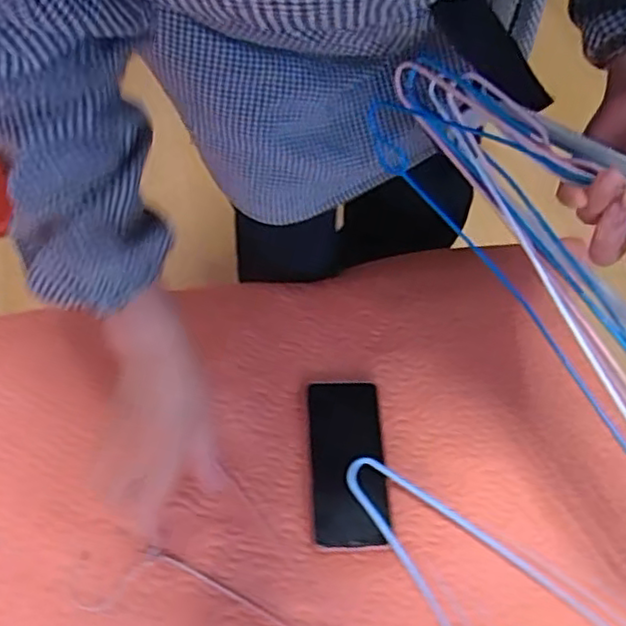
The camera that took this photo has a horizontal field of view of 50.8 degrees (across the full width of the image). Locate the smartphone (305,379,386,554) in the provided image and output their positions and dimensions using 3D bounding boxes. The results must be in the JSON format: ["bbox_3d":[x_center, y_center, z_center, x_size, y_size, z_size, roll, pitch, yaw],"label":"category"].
[{"bbox_3d":[0.031,0.137,0.620,0.070,0.015,0.160,-2,60,-2],"label":"smartphone"}]

